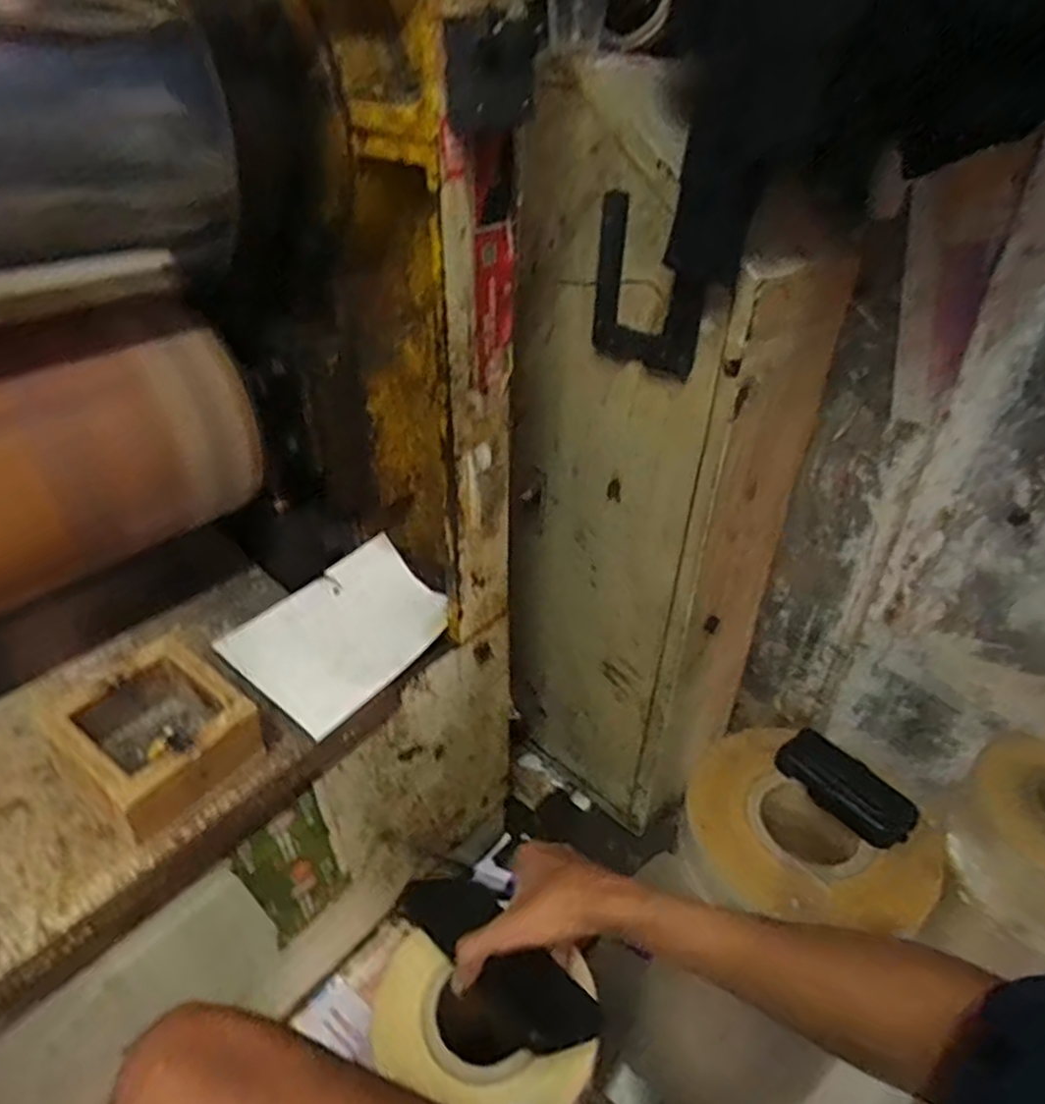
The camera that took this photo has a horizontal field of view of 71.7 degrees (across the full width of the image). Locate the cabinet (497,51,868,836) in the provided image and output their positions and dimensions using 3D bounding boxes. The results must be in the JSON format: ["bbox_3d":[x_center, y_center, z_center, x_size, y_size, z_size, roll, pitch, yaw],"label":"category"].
[{"bbox_3d":[0.174,-0.083,0.953,0.255,0.885,0.316,-25,40,-38],"label":"cabinet"}]

